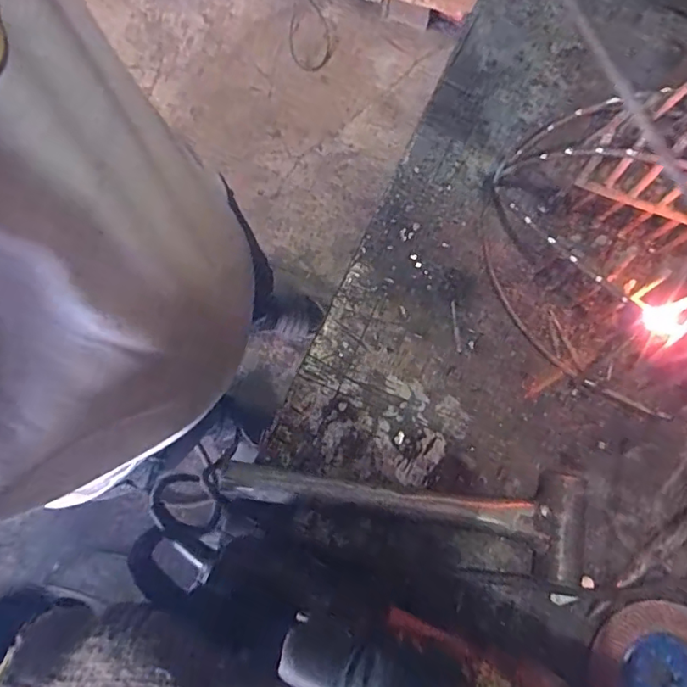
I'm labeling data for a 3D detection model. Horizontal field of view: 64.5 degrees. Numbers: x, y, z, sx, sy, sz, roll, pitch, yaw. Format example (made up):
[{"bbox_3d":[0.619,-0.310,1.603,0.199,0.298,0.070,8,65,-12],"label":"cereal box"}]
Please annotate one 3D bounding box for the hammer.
[{"bbox_3d":[0.039,0.114,0.370,0.237,0.025,0.070,7,78,1],"label":"hammer"}]

